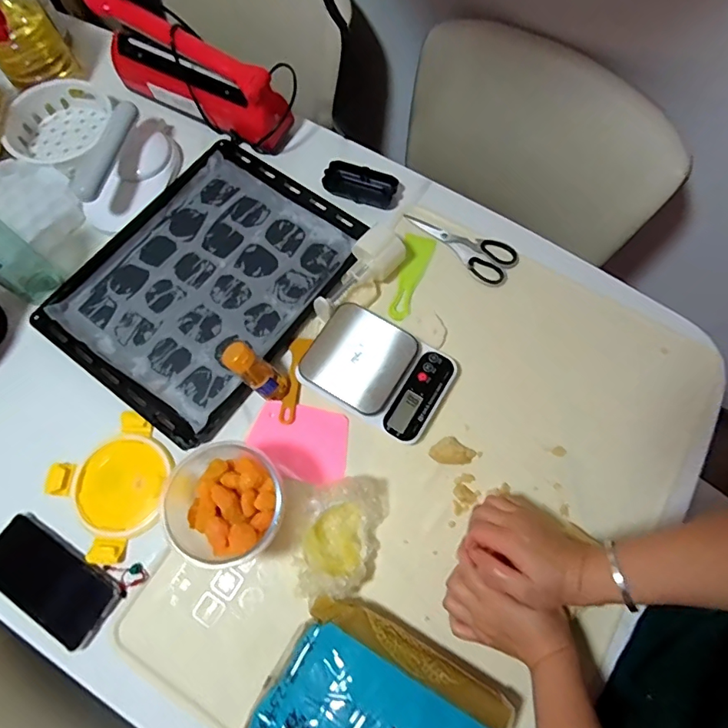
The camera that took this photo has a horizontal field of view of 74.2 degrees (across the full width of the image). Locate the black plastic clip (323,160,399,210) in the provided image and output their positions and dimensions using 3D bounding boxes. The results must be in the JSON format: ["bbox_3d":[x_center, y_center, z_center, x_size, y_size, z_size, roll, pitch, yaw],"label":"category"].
[{"bbox_3d":[-0.003,-0.275,0.739,0.113,0.022,0.047,16,71,5],"label":"black plastic clip"}]

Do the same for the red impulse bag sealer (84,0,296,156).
[{"bbox_3d":[-0.259,-0.443,0.730,0.293,0.156,0.067,23,72,8],"label":"red impulse bag sealer"}]

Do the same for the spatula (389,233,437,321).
[{"bbox_3d":[0.062,-0.128,0.693,0.045,0.012,0.144,20,71,7],"label":"spatula"}]

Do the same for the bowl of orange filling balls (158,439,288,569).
[{"bbox_3d":[-0.154,0.154,0.540,0.125,0.103,0.134,0,70,0],"label":"bowl of orange filling balls"}]

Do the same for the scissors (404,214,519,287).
[{"bbox_3d":[0.147,-0.185,0.710,0.070,0.011,0.174,-43,76,-14],"label":"scissors"}]

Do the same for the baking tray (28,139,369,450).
[{"bbox_3d":[-0.221,-0.124,0.684,0.307,0.033,0.393,35,74,12],"label":"baking tray"}]

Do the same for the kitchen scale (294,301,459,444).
[{"bbox_3d":[0.018,0.008,0.625,0.180,0.037,0.127,29,73,10],"label":"kitchen scale"}]

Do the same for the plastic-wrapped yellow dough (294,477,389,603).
[{"bbox_3d":[-0.026,0.195,0.557,0.095,0.056,0.143,13,71,4],"label":"plastic-wrapped yellow dough"}]

